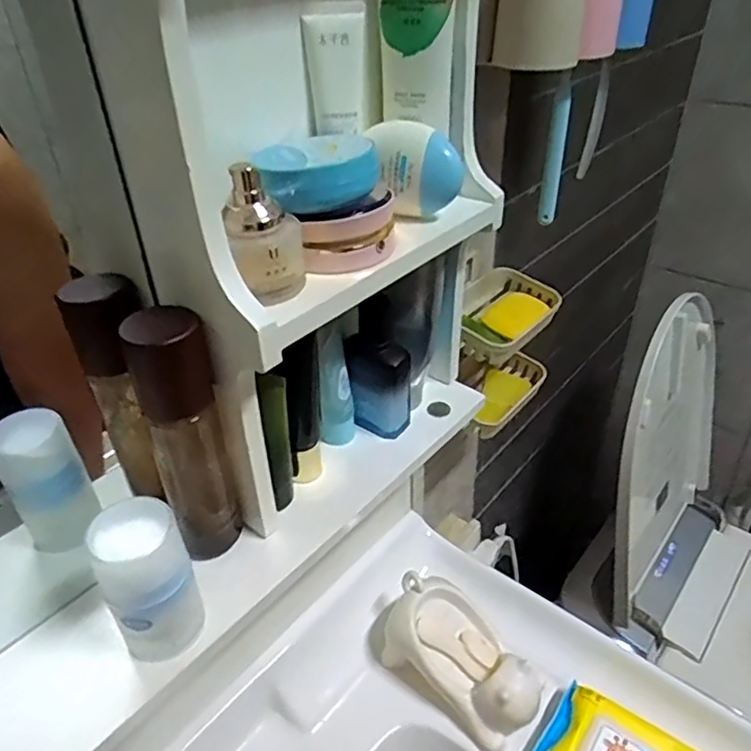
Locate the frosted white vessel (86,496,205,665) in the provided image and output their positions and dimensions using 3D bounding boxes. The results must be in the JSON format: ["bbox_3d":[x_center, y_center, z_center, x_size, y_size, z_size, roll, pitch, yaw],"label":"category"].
[{"bbox_3d":[-0.128,0.118,0.347,0.045,0.092,0.040,-21,39,-25],"label":"frosted white vessel"}]

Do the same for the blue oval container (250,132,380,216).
[{"bbox_3d":[-0.034,-0.124,0.366,0.068,0.031,0.072,-5,35,-5],"label":"blue oval container"}]

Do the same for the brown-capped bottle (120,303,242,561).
[{"bbox_3d":[-0.113,0.040,0.372,0.042,0.165,0.034,-14,37,-17],"label":"brown-capped bottle"}]

